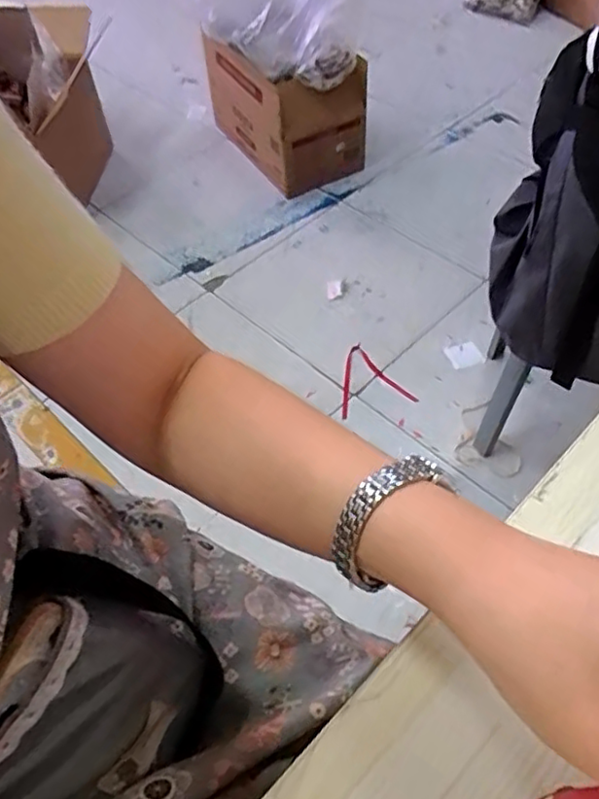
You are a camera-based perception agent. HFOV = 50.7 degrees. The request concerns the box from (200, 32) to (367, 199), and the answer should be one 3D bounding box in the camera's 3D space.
[{"bbox_3d":[-0.035,-0.796,1.714,0.270,0.294,0.443,-26,56,-15],"label":"box"}]

